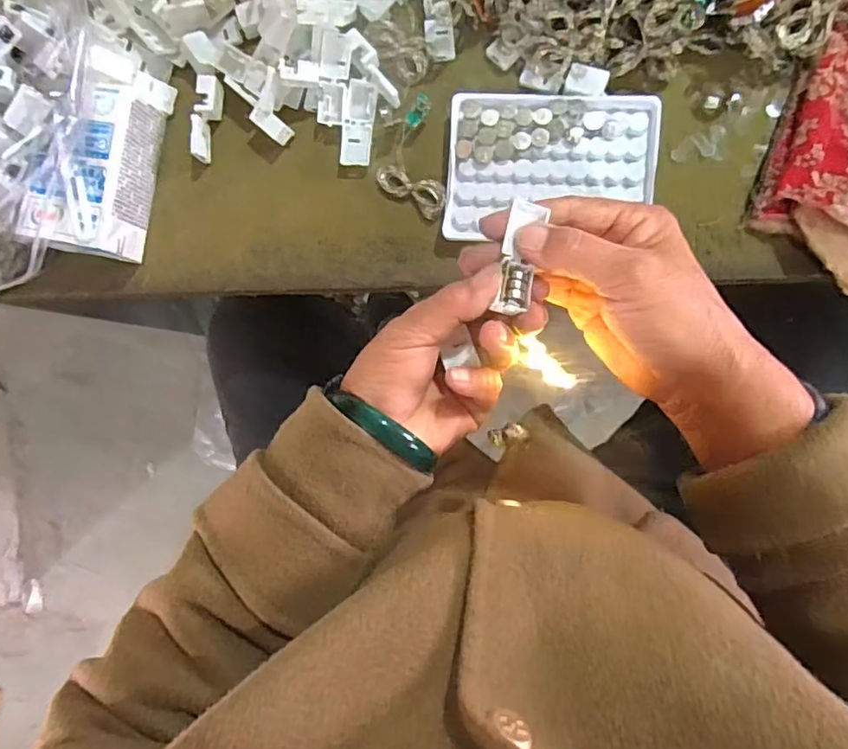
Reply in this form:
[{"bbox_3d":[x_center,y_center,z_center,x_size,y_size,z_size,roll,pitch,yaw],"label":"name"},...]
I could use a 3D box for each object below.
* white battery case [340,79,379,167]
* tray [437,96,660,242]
[{"bbox_3d":[-0.043,-0.165,0.365,0.020,0.012,0.053,9,91,7],"label":"white battery case"},{"bbox_3d":[0.079,-0.131,0.350,0.128,0.008,0.090,4,91,7],"label":"tray"}]

